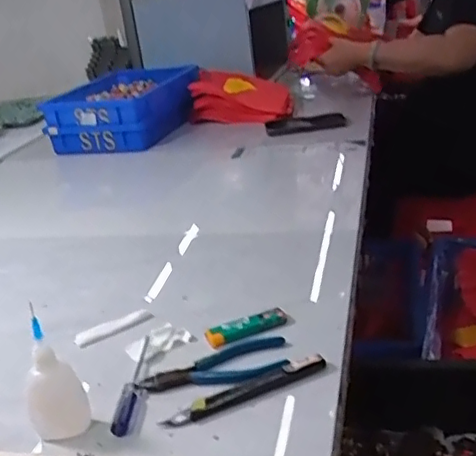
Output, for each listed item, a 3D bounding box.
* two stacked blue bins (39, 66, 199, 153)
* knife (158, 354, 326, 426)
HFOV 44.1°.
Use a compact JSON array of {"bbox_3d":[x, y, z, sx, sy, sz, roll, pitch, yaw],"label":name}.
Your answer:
[{"bbox_3d":[-0.253,-0.286,1.356,0.278,0.129,0.338,1,25,21],"label":"two stacked blue bins"},{"bbox_3d":[0.008,0.131,0.479,0.139,0.017,0.019,-12,25,-18],"label":"knife"}]

